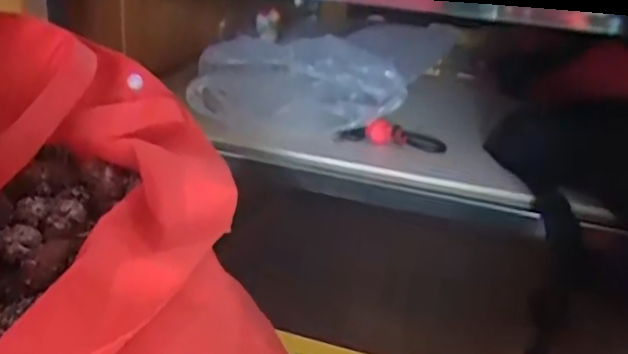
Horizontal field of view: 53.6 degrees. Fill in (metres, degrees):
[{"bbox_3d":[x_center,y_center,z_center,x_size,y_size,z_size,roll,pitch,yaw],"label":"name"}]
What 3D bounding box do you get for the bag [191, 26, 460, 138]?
[{"bbox_3d":[-0.008,-0.107,0.691,0.300,0.110,0.110,-5,22,18],"label":"bag"}]

